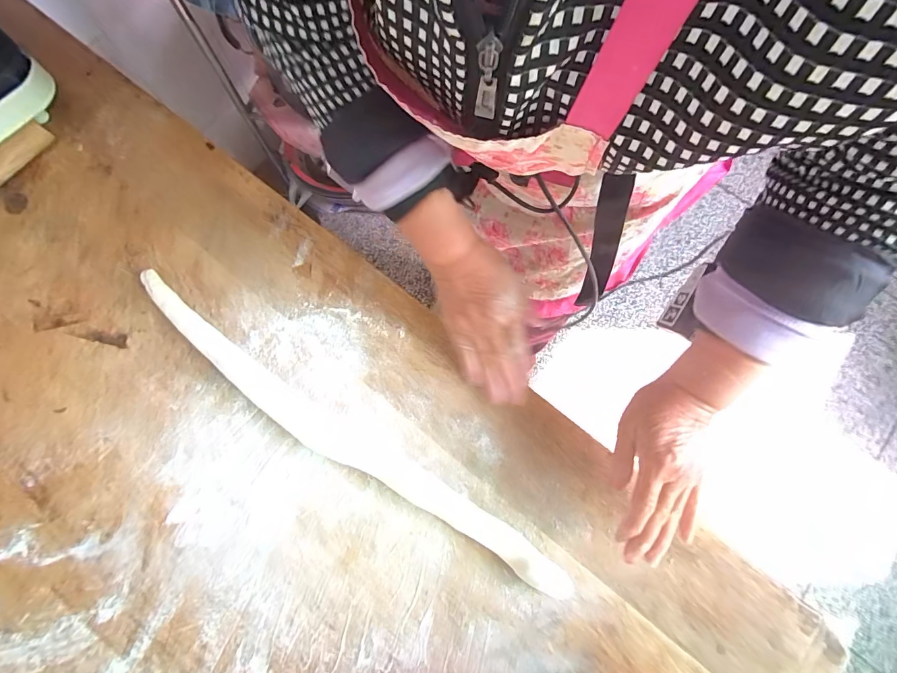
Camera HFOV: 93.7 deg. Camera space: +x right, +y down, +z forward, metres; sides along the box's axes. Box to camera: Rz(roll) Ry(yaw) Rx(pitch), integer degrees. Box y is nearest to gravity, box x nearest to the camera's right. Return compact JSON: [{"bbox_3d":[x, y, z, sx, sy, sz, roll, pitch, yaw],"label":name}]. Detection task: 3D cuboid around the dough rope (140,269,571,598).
[{"bbox_3d":[-0.115,0.092,0.408,0.499,0.021,0.044,33,80,9],"label":"dough rope"}]

